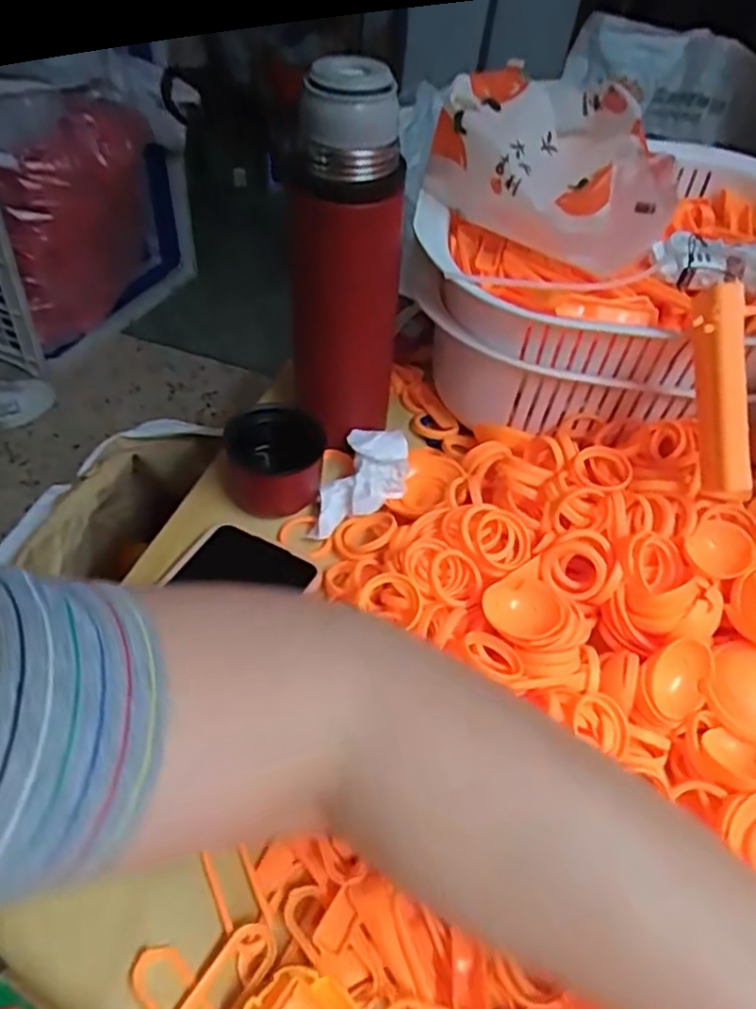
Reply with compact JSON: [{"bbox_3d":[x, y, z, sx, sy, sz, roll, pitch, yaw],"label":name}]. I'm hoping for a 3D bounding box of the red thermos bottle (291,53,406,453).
[{"bbox_3d":[-0.017,-0.145,0.429,0.069,0.220,0.064,0,47,-7],"label":"red thermos bottle"}]

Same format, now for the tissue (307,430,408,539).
[{"bbox_3d":[-0.011,-0.014,0.459,0.049,0.014,0.094,28,64,18],"label":"tissue"}]

